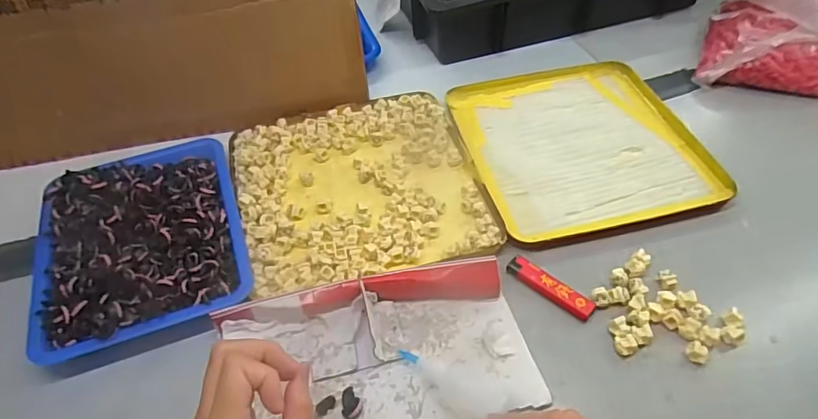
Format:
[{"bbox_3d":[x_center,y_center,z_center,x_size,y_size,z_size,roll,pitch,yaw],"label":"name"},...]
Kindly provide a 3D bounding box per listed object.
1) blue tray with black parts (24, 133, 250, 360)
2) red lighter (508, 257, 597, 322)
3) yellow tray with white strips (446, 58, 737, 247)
[{"bbox_3d":[-0.248,0.018,0.468,0.170,0.043,0.222,-17,50,-12],"label":"blue tray with black parts"},{"bbox_3d":[0.121,0.067,0.435,0.078,0.006,0.020,34,60,25],"label":"red lighter"},{"bbox_3d":[0.183,-0.083,0.574,0.243,0.020,0.255,-13,52,-8],"label":"yellow tray with white strips"}]

